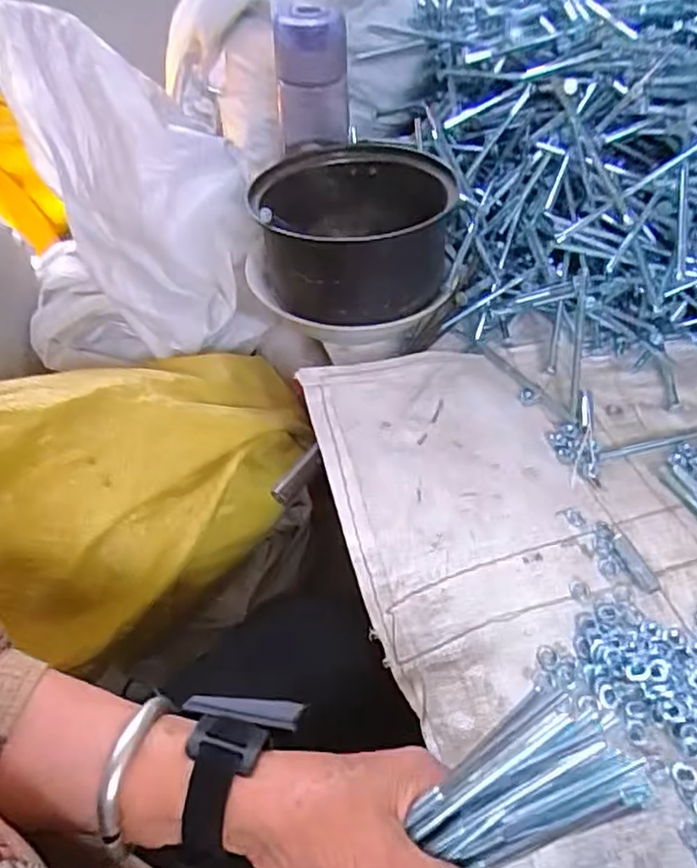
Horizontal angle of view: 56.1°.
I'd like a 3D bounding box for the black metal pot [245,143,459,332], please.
[{"bbox_3d":[0.002,-0.167,0.556,0.166,0.100,0.157,-2,48,2],"label":"black metal pot"}]

